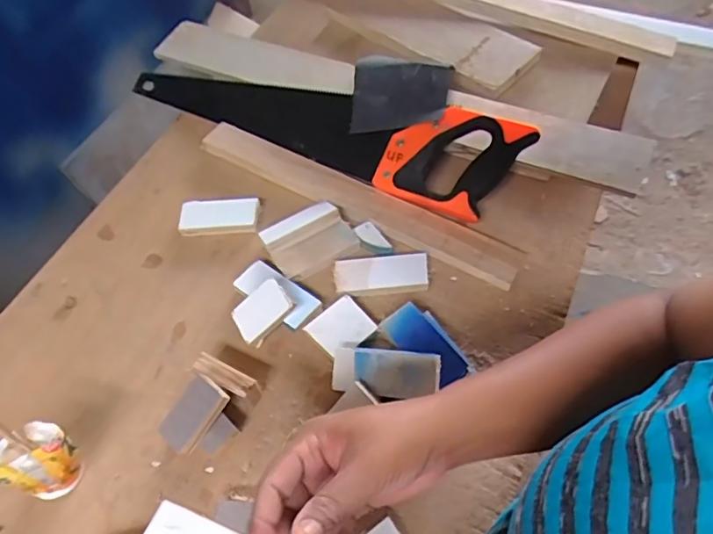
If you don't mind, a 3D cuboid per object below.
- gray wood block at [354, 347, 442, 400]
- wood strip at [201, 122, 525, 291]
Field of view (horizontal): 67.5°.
[{"bbox_3d":[0.035,0.091,0.460,0.076,0.009,0.038,1,88,27],"label":"gray wood block"},{"bbox_3d":[-0.006,-0.080,0.604,0.393,0.031,0.050,24,62,20],"label":"wood strip"}]

